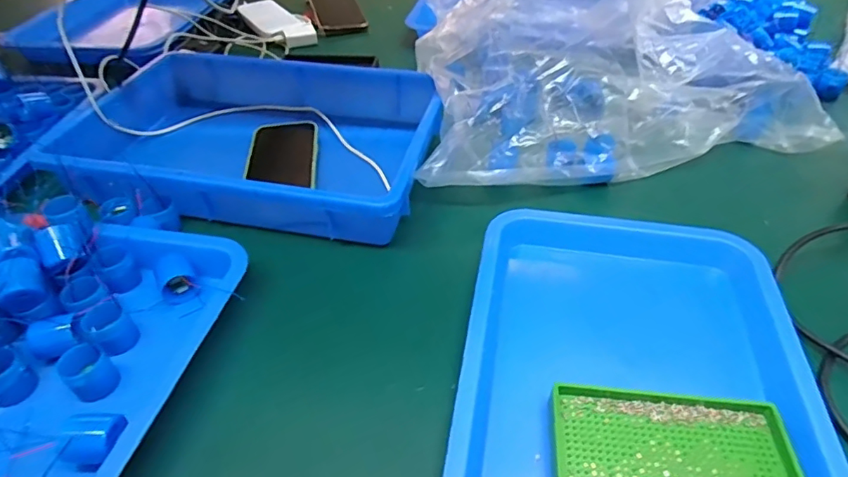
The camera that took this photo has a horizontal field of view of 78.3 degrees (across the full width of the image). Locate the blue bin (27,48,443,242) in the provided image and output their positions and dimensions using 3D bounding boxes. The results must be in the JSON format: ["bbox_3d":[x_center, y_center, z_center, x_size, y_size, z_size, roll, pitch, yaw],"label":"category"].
[{"bbox_3d":[-0.180,-0.103,0.566,0.373,0.072,0.255,8,44,11],"label":"blue bin"}]

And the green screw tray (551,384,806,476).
[{"bbox_3d":[0.149,0.133,0.306,0.136,0.009,0.094,2,43,4],"label":"green screw tray"}]

